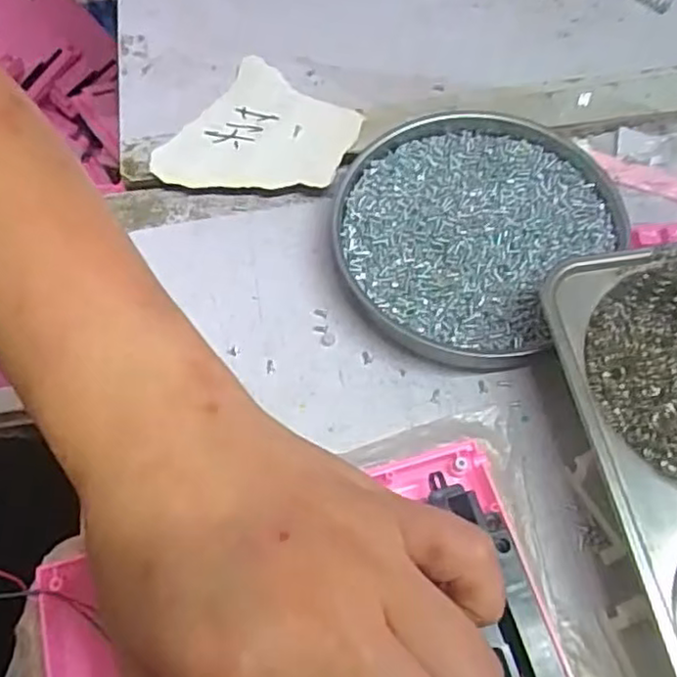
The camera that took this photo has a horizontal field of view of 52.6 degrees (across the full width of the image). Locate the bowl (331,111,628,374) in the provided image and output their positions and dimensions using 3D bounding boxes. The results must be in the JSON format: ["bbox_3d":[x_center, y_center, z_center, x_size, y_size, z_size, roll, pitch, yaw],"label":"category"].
[{"bbox_3d":[0.064,-0.055,0.336,0.122,0.020,0.131,-1,64,1],"label":"bowl"}]

